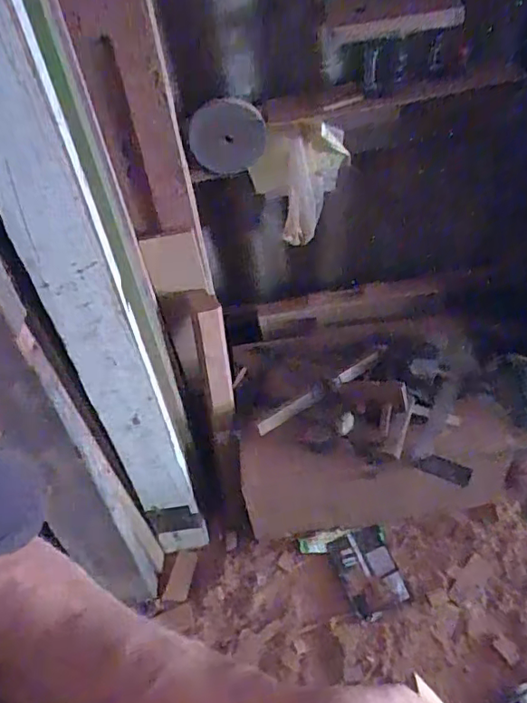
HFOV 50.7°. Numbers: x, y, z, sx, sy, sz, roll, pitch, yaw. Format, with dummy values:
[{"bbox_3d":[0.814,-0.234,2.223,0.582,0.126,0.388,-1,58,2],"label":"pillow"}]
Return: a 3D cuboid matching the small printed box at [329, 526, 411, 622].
[{"bbox_3d":[0.244,0.514,1.298,0.129,0.017,0.184,-26,69,3],"label":"small printed box"}]

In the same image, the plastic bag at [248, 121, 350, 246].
[{"bbox_3d":[0.069,-0.337,1.137,0.184,0.289,0.073,2,55,5],"label":"plastic bag"}]

